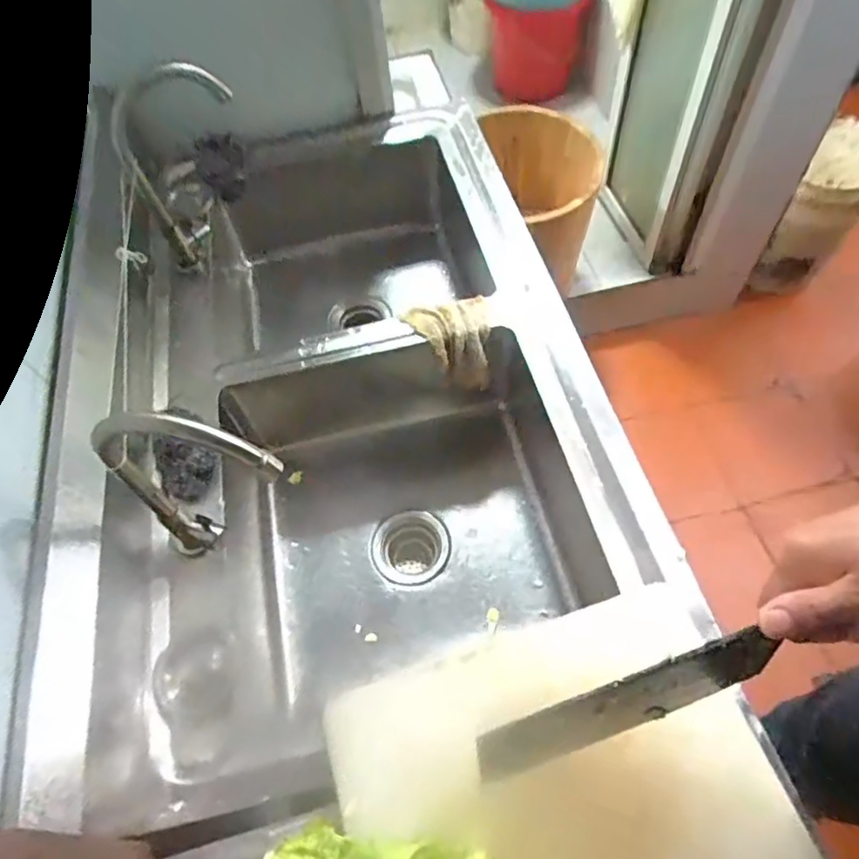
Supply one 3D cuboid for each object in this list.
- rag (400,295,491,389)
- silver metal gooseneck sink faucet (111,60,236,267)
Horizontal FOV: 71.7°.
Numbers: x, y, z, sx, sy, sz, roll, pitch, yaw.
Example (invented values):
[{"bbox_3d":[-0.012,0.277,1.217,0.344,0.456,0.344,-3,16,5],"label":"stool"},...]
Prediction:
[{"bbox_3d":[0.032,-0.111,0.780,0.101,0.063,0.098,-15,60,-4],"label":"rag"},{"bbox_3d":[-0.310,-0.347,0.784,0.160,0.225,0.044,-36,63,-16],"label":"silver metal gooseneck sink faucet"}]

